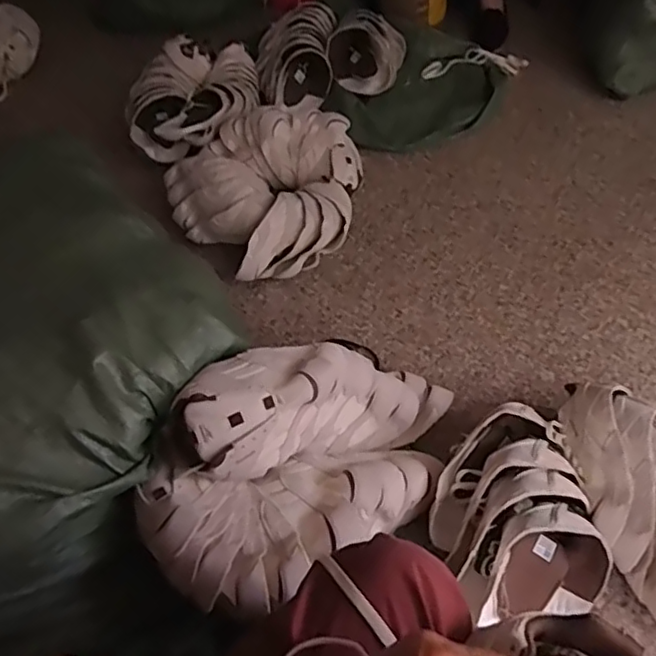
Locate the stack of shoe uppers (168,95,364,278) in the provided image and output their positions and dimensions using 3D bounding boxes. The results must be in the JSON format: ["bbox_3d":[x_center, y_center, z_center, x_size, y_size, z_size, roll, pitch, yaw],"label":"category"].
[{"bbox_3d":[-0.112,-0.288,1.225,0.382,0.175,0.358,-31,55,-19],"label":"stack of shoe uppers"}]

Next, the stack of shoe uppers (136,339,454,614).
[{"bbox_3d":[-0.024,0.161,0.819,0.463,0.230,0.263,-28,54,-16],"label":"stack of shoe uppers"}]

